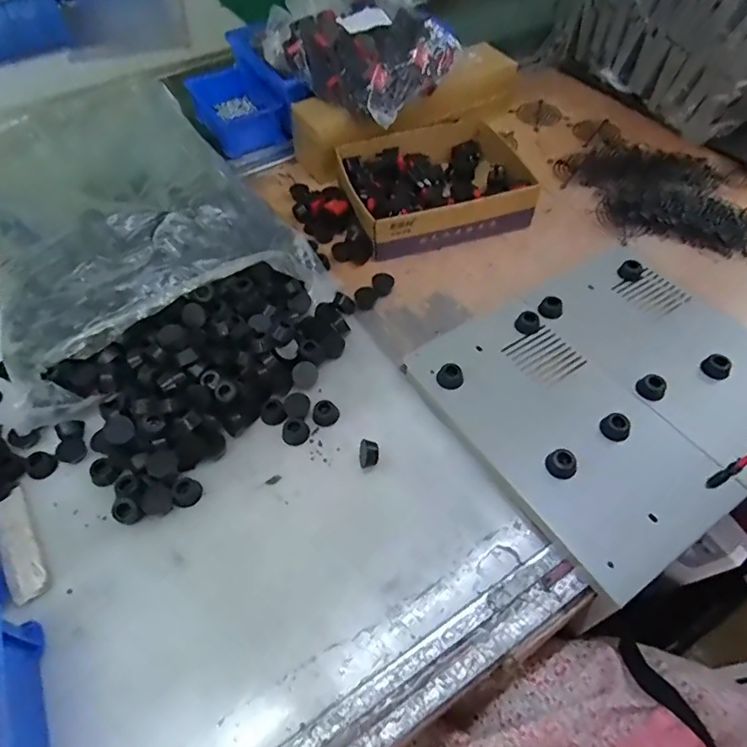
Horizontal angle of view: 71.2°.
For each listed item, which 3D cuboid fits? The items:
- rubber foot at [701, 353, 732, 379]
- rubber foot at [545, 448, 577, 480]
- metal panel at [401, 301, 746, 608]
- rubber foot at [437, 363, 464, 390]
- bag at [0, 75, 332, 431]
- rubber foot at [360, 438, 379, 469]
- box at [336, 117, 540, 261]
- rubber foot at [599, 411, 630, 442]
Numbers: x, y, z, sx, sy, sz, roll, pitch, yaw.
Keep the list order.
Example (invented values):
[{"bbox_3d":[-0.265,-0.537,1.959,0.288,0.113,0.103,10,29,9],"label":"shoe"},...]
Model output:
[{"bbox_3d":[0.327,-0.007,0.497,0.022,0.011,0.021,19,58,14],"label":"rubber foot"},{"bbox_3d":[0.159,0.077,0.441,0.022,0.017,0.023,-32,60,-20],"label":"rubber foot"},{"bbox_3d":[0.167,0.044,0.468,0.155,0.027,0.266,-30,59,-18],"label":"metal panel"},{"bbox_3d":[0.073,0.002,0.494,0.024,0.017,0.021,9,56,8],"label":"rubber foot"},{"bbox_3d":[-0.300,-0.188,0.609,0.321,0.098,0.445,-29,59,-18],"label":"bag"},{"bbox_3d":[-0.004,0.071,0.464,0.016,0.020,0.020,-1,55,1],"label":"rubber foot"},{"bbox_3d":[0.067,-0.236,0.643,0.203,0.053,0.178,-15,56,-9],"label":"box"},{"bbox_3d":[0.213,0.047,0.459,0.023,0.018,0.019,35,63,23],"label":"rubber foot"}]

